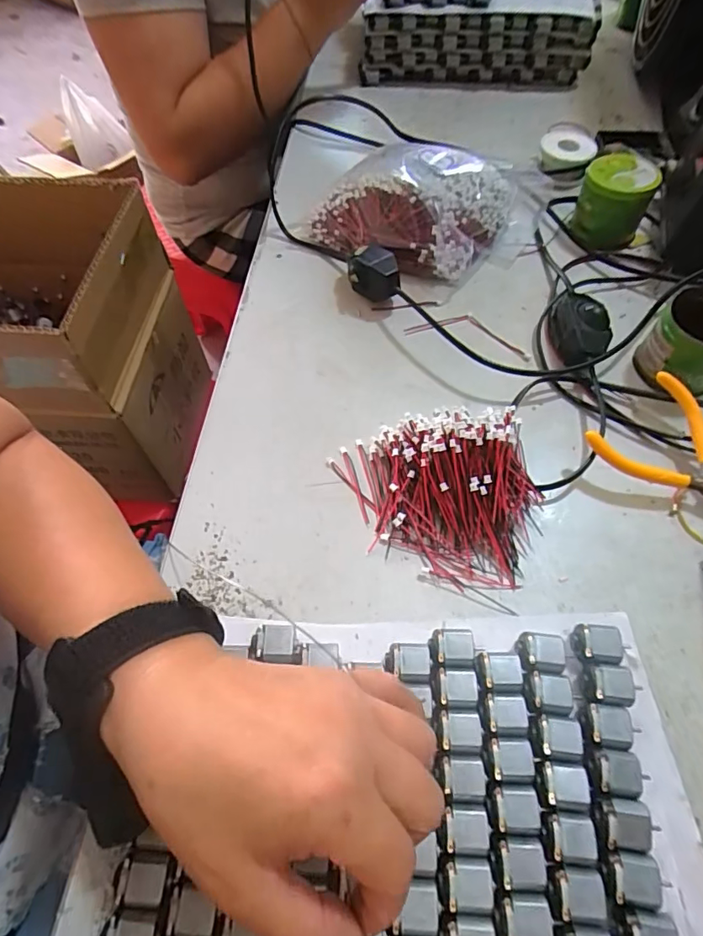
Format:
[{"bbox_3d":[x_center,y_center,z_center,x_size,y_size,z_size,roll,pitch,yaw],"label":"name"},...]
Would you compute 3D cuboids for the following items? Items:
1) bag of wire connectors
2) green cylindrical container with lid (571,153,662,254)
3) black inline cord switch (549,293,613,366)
[{"bbox_3d":[0.069,-0.234,0.447,0.169,0.056,0.179,29,65,18],"label":"bag of wire connectors"},{"bbox_3d":[0.223,-0.227,0.436,0.054,0.052,0.052,-1,59,1],"label":"green cylindrical container with lid"},{"bbox_3d":[0.170,-0.103,0.381,0.041,0.029,0.061,16,61,11],"label":"black inline cord switch"}]

